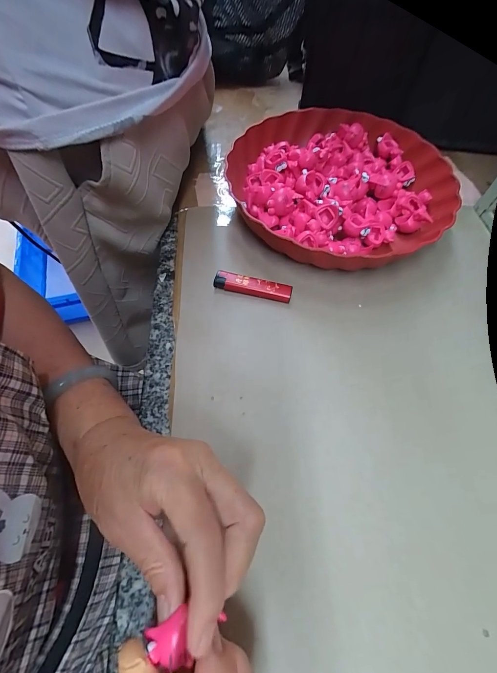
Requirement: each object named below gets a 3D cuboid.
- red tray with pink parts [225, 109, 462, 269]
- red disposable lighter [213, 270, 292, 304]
[{"bbox_3d":[0.098,-0.172,0.355,0.241,0.044,0.240,-31,67,-16],"label":"red tray with pink parts"},{"bbox_3d":[0.005,-0.049,0.307,0.075,0.015,0.018,12,62,5],"label":"red disposable lighter"}]

